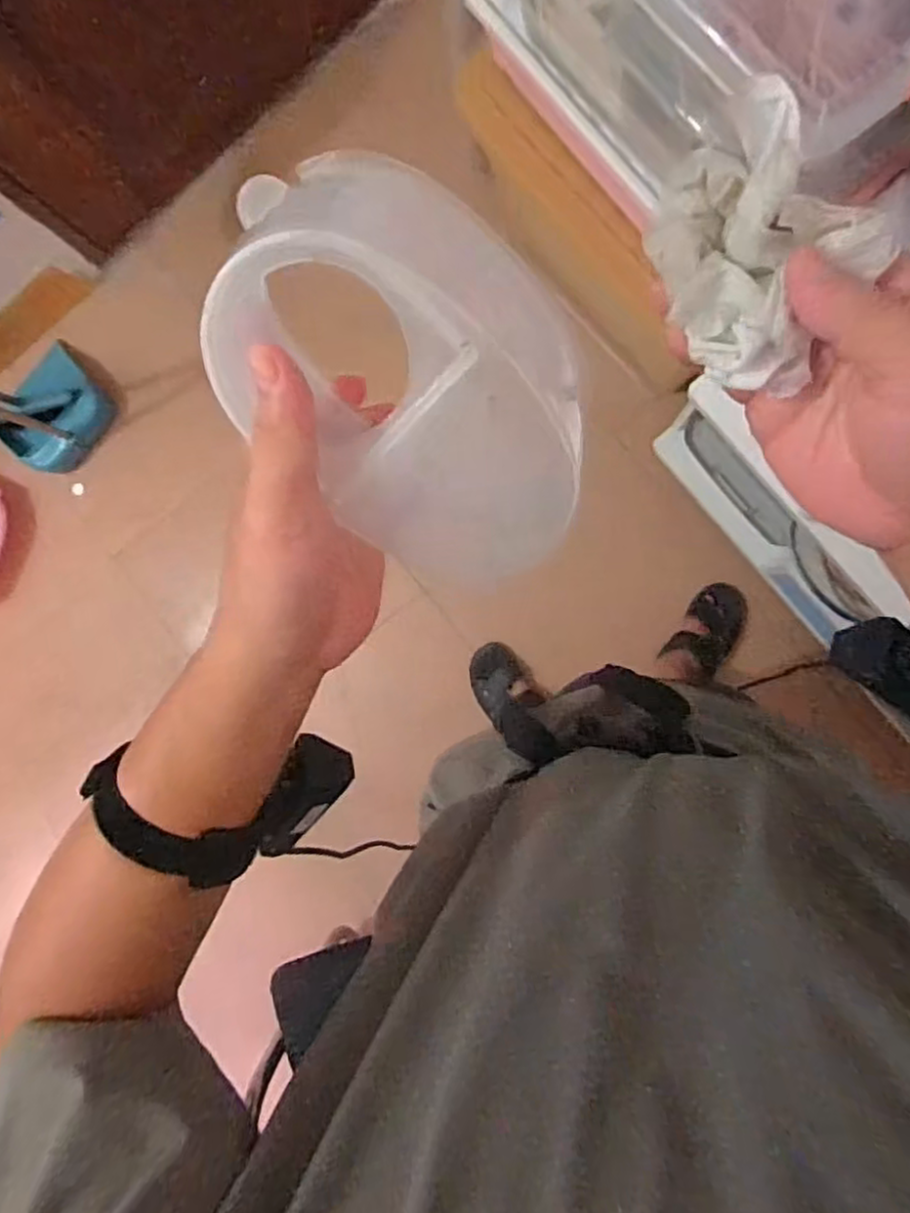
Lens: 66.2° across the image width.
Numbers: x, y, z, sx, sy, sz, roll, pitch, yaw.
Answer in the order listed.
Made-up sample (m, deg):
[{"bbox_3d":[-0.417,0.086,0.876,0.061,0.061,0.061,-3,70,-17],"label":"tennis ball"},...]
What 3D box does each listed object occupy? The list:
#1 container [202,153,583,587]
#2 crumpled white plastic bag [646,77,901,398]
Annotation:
[{"bbox_3d":[-0.014,-0.081,0.256,0.144,0.073,0.100,36,120,-23],"label":"container"},{"bbox_3d":[0.104,-0.122,0.244,0.079,0.048,0.060,45,95,5],"label":"crumpled white plastic bag"}]

